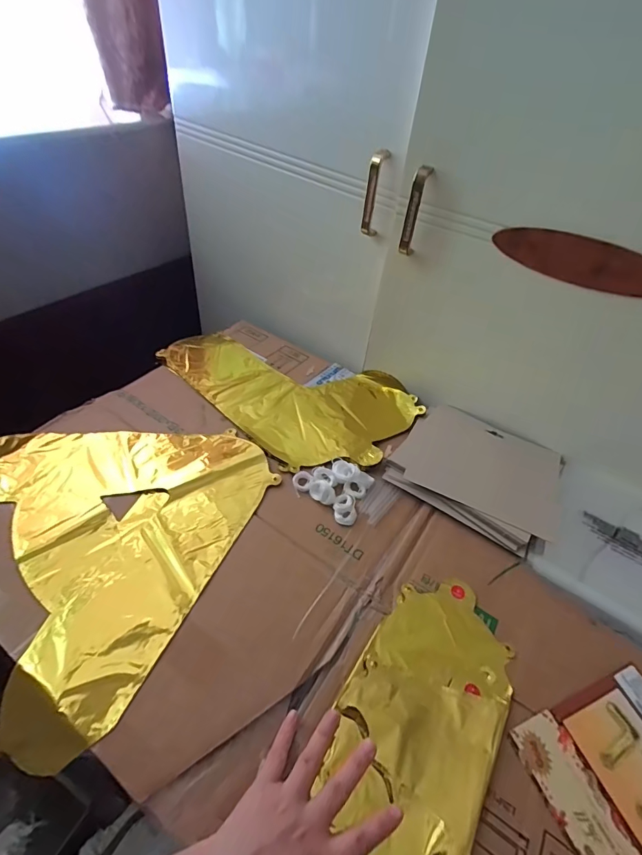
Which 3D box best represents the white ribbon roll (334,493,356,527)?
[{"bbox_3d":[0.029,0.101,0.520,0.027,0.009,0.039,0,46,-8],"label":"white ribbon roll"}]

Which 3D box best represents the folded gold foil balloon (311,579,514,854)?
[{"bbox_3d":[0.095,0.257,0.390,0.135,0.011,0.250,27,48,17],"label":"folded gold foil balloon"}]

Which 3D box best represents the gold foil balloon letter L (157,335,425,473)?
[{"bbox_3d":[-0.048,-0.078,0.690,0.264,0.020,0.395,-33,58,-33],"label":"gold foil balloon letter L"}]

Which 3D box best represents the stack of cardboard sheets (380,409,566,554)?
[{"bbox_3d":[0.219,0.055,0.577,0.209,0.027,0.184,29,49,20],"label":"stack of cardboard sheets"}]

